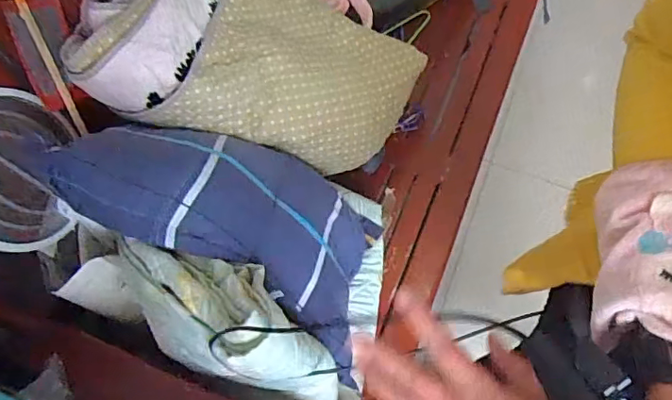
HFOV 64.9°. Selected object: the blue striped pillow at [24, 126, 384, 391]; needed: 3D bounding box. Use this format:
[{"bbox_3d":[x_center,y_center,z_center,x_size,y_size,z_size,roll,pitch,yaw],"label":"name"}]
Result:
[{"bbox_3d":[-0.126,0.039,0.767,0.526,0.154,0.284,27,62,-34],"label":"blue striped pillow"}]

